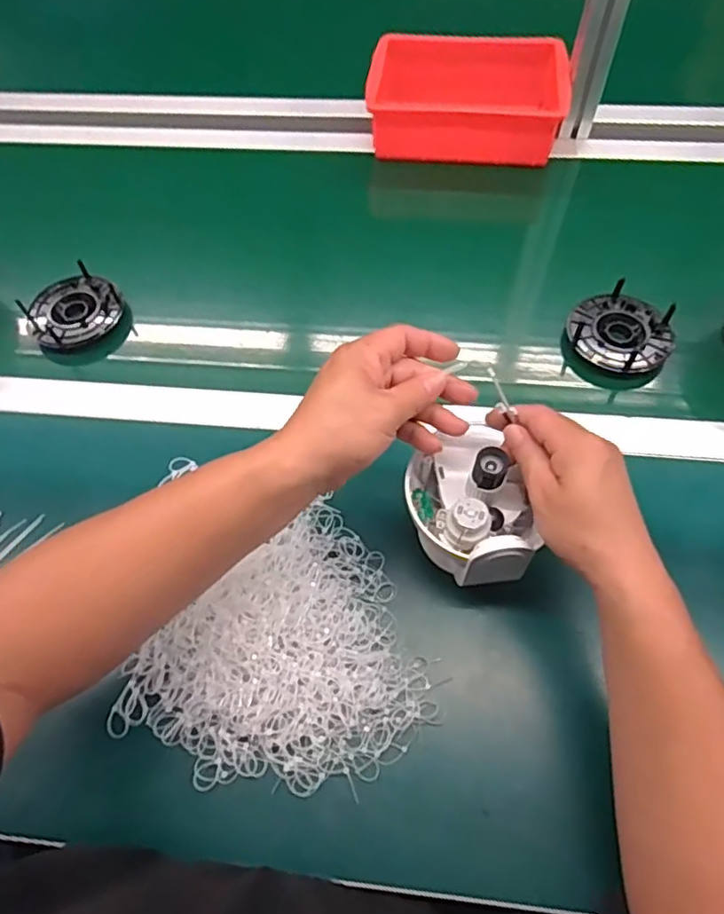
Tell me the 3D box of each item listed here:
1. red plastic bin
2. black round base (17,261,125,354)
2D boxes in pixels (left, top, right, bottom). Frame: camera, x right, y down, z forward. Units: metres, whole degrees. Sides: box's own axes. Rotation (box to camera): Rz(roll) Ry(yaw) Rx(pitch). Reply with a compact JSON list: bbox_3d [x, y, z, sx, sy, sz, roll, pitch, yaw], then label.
[{"bbox_3d":[0.134,-0.462,0.772,0.243,0.069,0.160,5,61,3],"label":"red plastic bin"},{"bbox_3d":[-0.314,-0.160,0.648,0.102,0.022,0.092,38,68,19],"label":"black round base"}]

